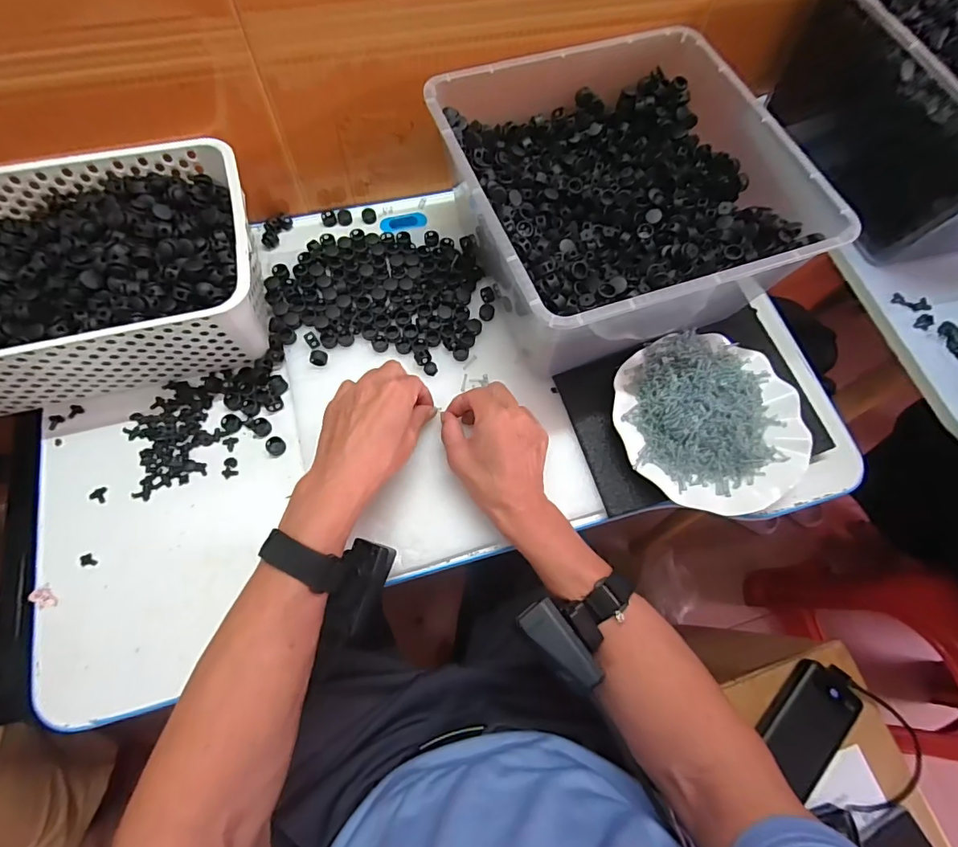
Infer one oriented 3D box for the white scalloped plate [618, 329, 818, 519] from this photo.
[{"bbox_3d":[0.224,-0.005,0.461,0.176,0.019,0.178,1,69,-3],"label":"white scalloped plate"}]

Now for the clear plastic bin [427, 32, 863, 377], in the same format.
[{"bbox_3d":[0.132,-0.217,0.475,0.293,0.129,0.293,-19,71,-10],"label":"clear plastic bin"}]

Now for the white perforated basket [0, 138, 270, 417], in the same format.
[{"bbox_3d":[-0.364,-0.138,0.453,0.303,0.106,0.201,-15,70,-9],"label":"white perforated basket"}]

